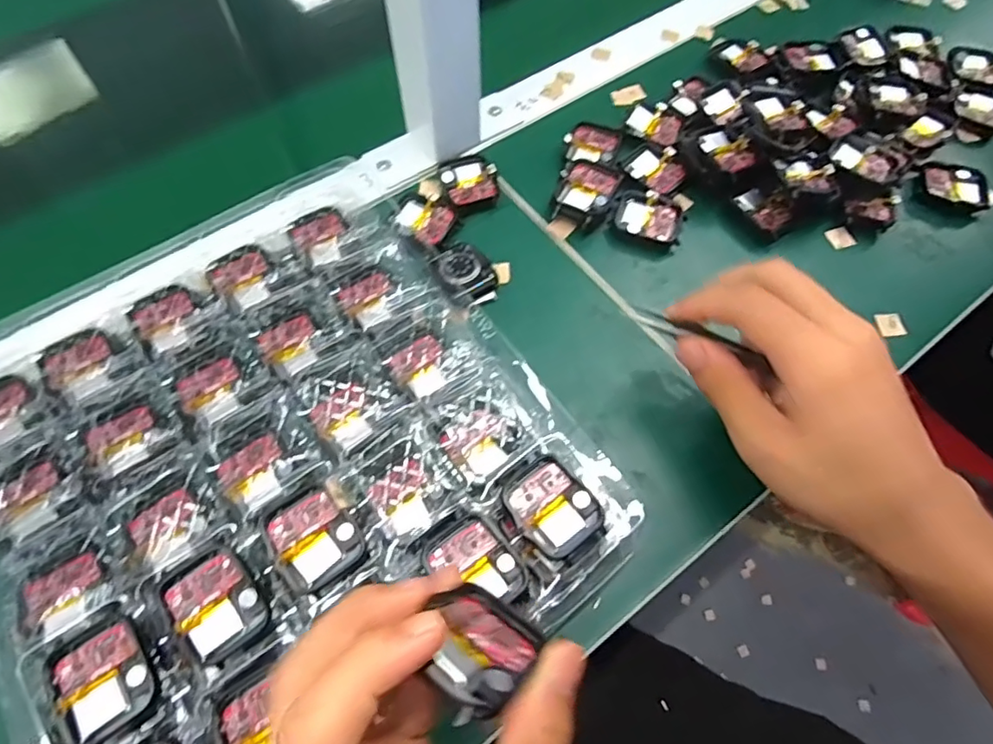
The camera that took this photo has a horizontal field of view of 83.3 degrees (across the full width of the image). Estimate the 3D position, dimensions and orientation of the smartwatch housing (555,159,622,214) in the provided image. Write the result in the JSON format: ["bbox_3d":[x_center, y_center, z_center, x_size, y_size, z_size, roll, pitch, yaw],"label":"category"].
[{"bbox_3d":[0.063,-0.124,0.381,0.035,0.012,0.042,23,65,10],"label":"smartwatch housing"}]

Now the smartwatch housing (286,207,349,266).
[{"bbox_3d":[-0.108,-0.084,0.347,0.034,0.012,0.033,-26,67,-13],"label":"smartwatch housing"}]

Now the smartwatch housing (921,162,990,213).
[{"bbox_3d":[0.328,-0.132,0.400,0.047,0.012,0.035,30,67,13],"label":"smartwatch housing"}]

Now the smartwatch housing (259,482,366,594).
[{"bbox_3d":[-0.085,0.075,0.259,0.036,0.010,0.042,-34,69,-16],"label":"smartwatch housing"}]

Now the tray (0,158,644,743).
[{"bbox_3d":[-0.114,0.042,0.288,0.270,0.035,0.283,-35,69,-17],"label":"tray"}]

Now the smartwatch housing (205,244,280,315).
[{"bbox_3d":[-0.149,-0.056,0.330,0.034,0.014,0.037,-31,68,-15],"label":"smartwatch housing"}]

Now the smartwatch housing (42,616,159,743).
[{"bbox_3d":[-0.163,0.127,0.233,0.036,0.007,0.043,-34,69,-17],"label":"smartwatch housing"}]

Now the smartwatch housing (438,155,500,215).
[{"bbox_3d":[-0.018,-0.132,0.390,0.037,0.009,0.045,-19,65,-10],"label":"smartwatch housing"}]

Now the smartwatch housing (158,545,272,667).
[{"bbox_3d":[-0.122,0.099,0.242,0.035,0.009,0.040,-34,69,-17],"label":"smartwatch housing"}]

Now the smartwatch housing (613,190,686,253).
[{"bbox_3d":[0.103,-0.104,0.378,0.046,0.010,0.037,21,65,9],"label":"smartwatch housing"}]

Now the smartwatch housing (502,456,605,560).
[{"bbox_3d":[0.026,0.064,0.265,0.036,0.007,0.043,-35,69,-17],"label":"smartwatch housing"}]

